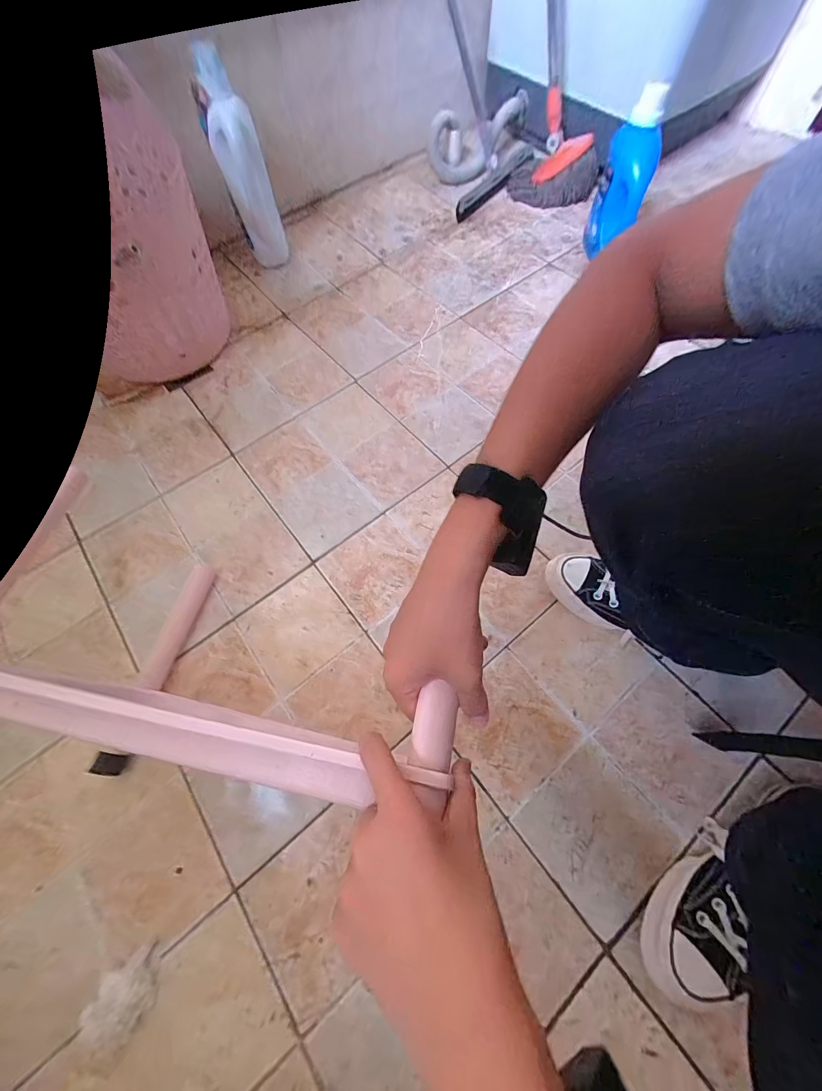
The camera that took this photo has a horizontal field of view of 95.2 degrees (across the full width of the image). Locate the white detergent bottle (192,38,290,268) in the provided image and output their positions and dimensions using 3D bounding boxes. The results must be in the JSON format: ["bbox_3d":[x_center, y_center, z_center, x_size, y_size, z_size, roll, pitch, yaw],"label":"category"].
[{"bbox_3d":[-0.356,-0.798,0.817,0.094,0.357,0.066,-19,66,-7],"label":"white detergent bottle"}]

